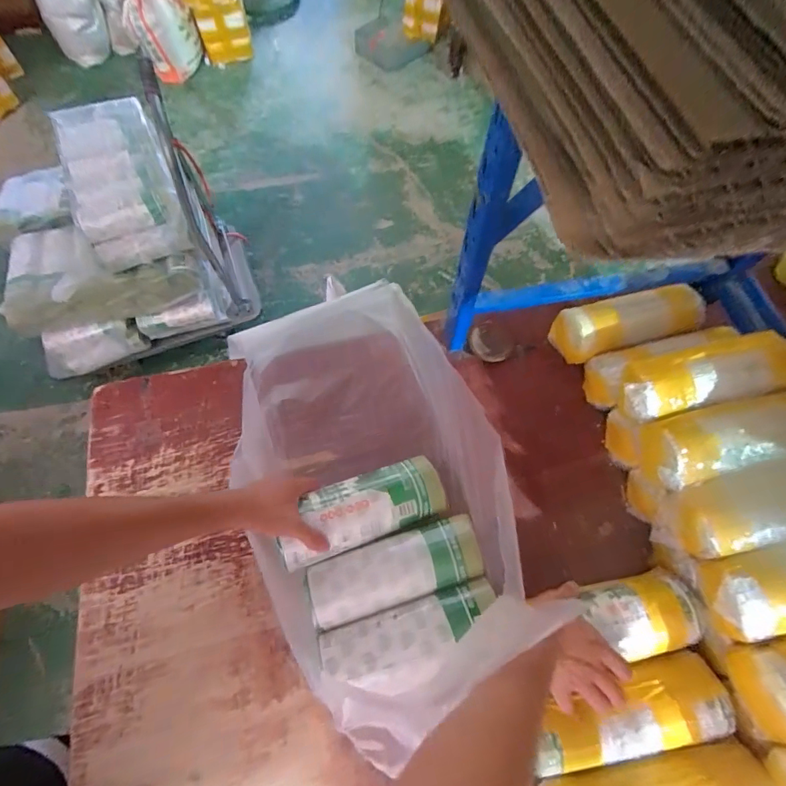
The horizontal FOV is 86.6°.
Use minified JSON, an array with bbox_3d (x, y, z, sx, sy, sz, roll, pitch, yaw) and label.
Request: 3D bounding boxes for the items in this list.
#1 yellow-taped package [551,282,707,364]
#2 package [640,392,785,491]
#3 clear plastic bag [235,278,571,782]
[{"bbox_3d":[0.419,-0.124,0.742,0.257,0.076,0.094,-13,67,-6],"label":"yellow-taped package"},{"bbox_3d":[0.489,0.065,0.599,0.259,0.070,0.095,-13,67,-6],"label":"package"},{"bbox_3d":[-0.039,0.102,0.621,0.338,0.184,0.567,-20,68,-11],"label":"clear plastic bag"}]

